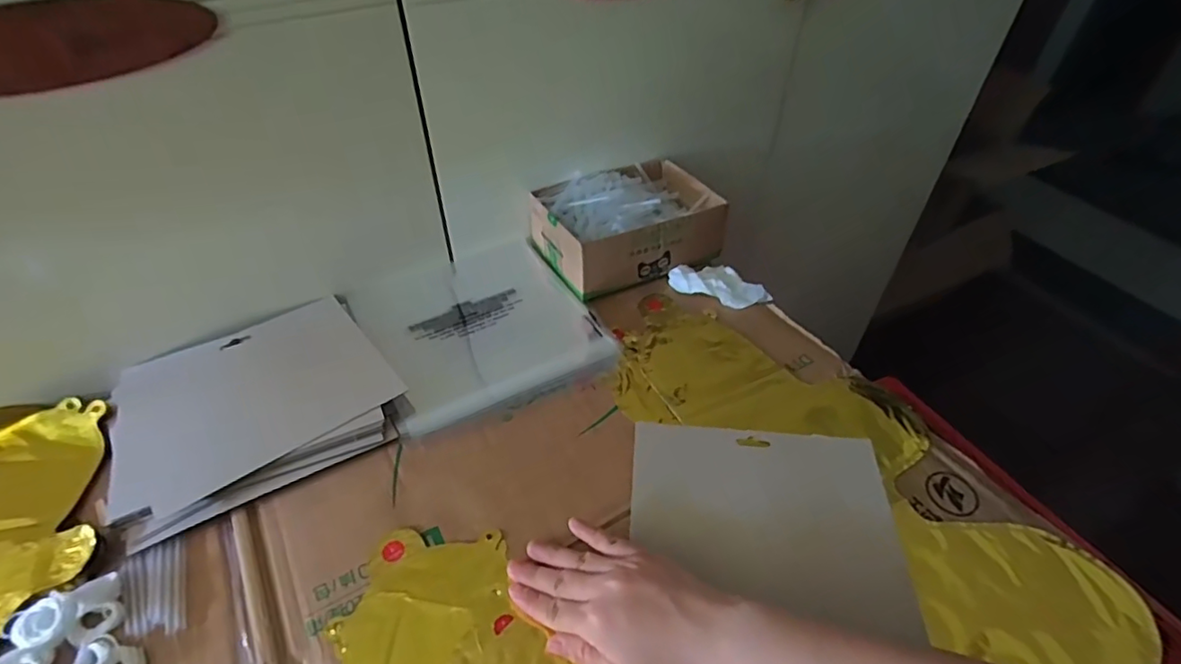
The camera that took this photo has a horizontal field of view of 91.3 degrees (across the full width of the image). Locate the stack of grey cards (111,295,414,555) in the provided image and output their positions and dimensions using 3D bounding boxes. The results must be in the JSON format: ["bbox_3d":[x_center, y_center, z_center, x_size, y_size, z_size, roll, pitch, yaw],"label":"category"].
[{"bbox_3d":[-0.279,0.059,0.486,0.208,0.019,0.176,-23,49,-23],"label":"stack of grey cards"}]

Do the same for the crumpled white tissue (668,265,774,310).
[{"bbox_3d":[0.134,-0.050,0.604,0.102,0.020,0.041,19,47,17],"label":"crumpled white tissue"}]

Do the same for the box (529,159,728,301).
[{"bbox_3d":[0.040,-0.119,0.632,0.182,0.075,0.129,-22,49,-22],"label":"box"}]

